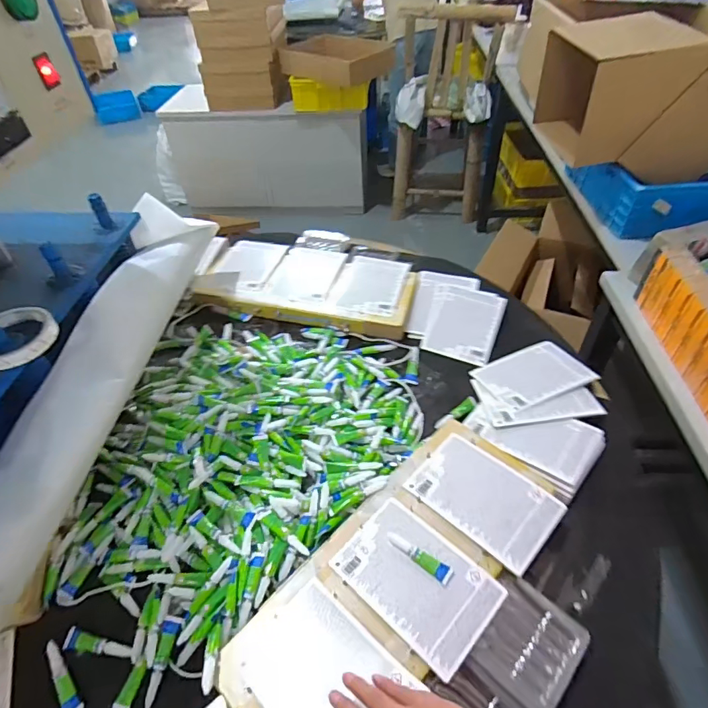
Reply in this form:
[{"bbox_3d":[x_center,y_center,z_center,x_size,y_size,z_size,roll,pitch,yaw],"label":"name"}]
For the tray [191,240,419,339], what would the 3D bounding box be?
[{"bbox_3d":[-0.094,-0.144,0.931,0.424,0.035,0.206,12,47,14],"label":"tray"}]

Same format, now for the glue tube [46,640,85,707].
[{"bbox_3d":[-0.315,0.349,0.494,0.021,0.010,0.084,-34,53,-27],"label":"glue tube"}]

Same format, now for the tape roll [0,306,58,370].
[{"bbox_3d":[-0.394,-0.021,0.531,0.095,0.017,0.090,-1,45,1],"label":"tape roll"}]

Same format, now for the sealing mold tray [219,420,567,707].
[{"bbox_3d":[0.063,0.243,0.522,0.421,0.030,0.180,-34,53,-27],"label":"sealing mold tray"}]

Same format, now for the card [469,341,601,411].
[{"bbox_3d":[0.296,0.033,0.762,0.160,0.009,0.114,-22,42,-11],"label":"card"}]

